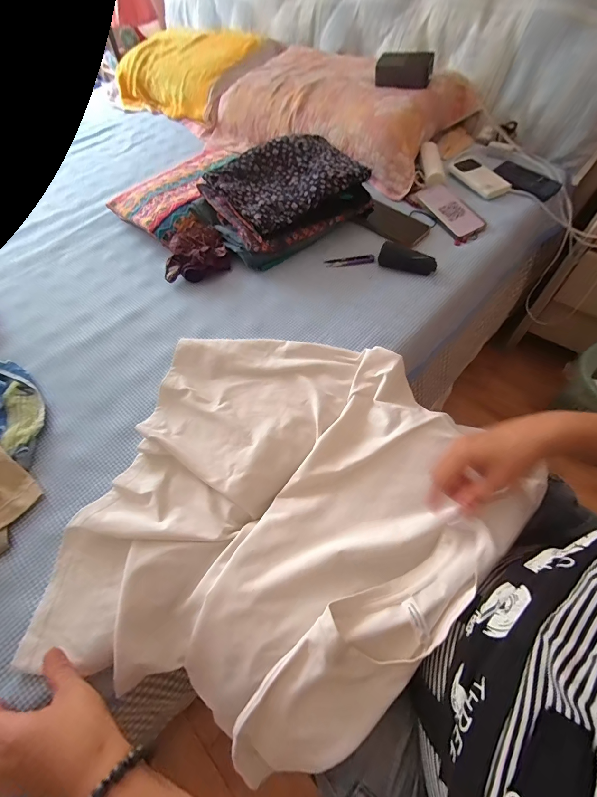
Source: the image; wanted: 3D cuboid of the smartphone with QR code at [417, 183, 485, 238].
[{"bbox_3d":[0.334,-0.418,0.709,0.074,0.013,0.159,-33,73,-9],"label":"smartphone with QR code"}]

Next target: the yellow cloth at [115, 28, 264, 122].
[{"bbox_3d":[-0.405,-1.116,1.101,0.528,0.153,0.288,30,66,21],"label":"yellow cloth"}]

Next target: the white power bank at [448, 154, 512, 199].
[{"bbox_3d":[0.422,-0.527,0.757,0.070,0.018,0.152,-24,60,-9],"label":"white power bank"}]

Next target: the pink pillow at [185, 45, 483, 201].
[{"bbox_3d":[0.058,-0.799,0.890,0.737,0.128,0.365,28,65,20],"label":"pink pillow"}]

